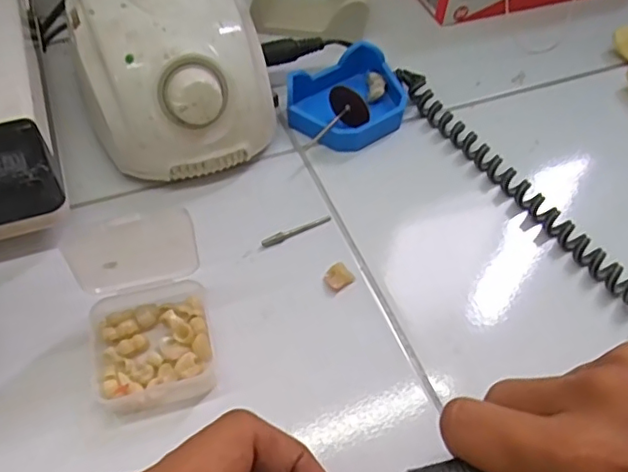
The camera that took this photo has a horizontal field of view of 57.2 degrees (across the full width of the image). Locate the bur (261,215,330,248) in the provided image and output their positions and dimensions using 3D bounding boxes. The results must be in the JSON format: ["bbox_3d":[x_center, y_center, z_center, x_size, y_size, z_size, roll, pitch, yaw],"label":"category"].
[{"bbox_3d":[-0.009,-0.003,0.327,0.043,0.006,0.004,-23,59,-18],"label":"bur"}]

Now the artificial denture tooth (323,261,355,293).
[{"bbox_3d":[0.013,0.021,0.308,0.015,0.007,0.014,-33,62,-23],"label":"artificial denture tooth"}]

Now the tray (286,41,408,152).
[{"bbox_3d":[0.026,-0.092,0.379,0.077,0.029,0.063,-37,64,-25],"label":"tray"}]

